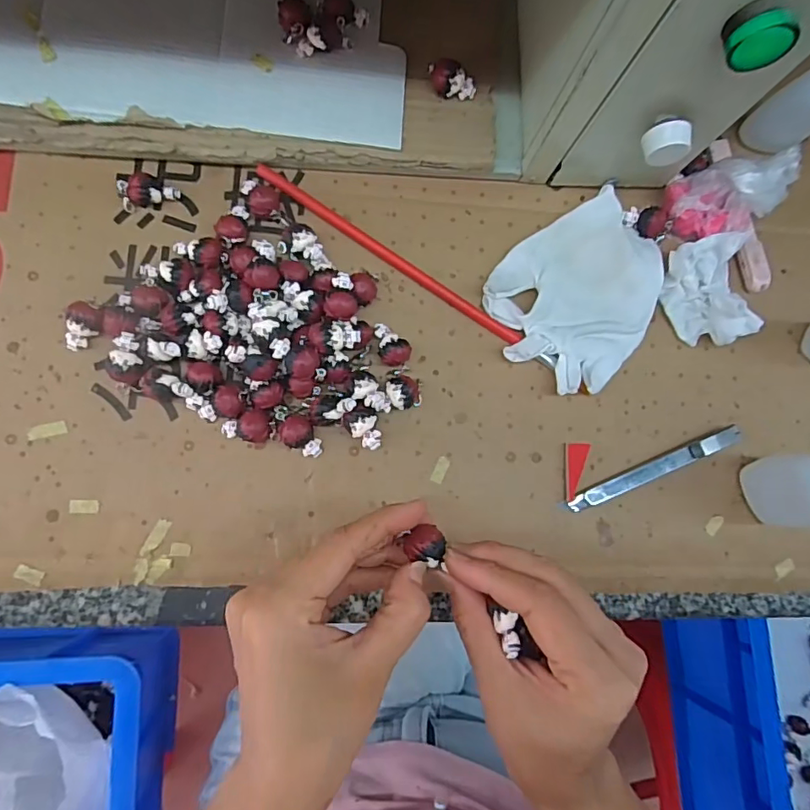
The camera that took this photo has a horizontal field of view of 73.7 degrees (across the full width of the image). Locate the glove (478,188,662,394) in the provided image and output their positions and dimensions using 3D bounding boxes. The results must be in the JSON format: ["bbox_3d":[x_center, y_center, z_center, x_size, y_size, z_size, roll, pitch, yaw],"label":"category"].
[{"bbox_3d":[0.119,-0.076,0.358,0.101,0.015,0.129,44,80,0],"label":"glove"}]

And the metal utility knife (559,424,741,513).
[{"bbox_3d":[0.162,0.042,0.351,0.126,0.010,0.011,-22,88,-8],"label":"metal utility knife"}]

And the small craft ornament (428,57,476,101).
[{"bbox_3d":[0.031,-0.210,0.350,0.029,0.018,0.019,-6,83,-8],"label":"small craft ornament"}]

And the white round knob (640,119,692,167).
[{"bbox_3d":[0.151,-0.152,0.313,0.024,0.019,0.019,-6,83,-8],"label":"white round knob"}]

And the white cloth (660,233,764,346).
[{"bbox_3d":[0.201,-0.077,0.356,0.046,0.033,0.070,-2,83,-7],"label":"white cloth"}]

